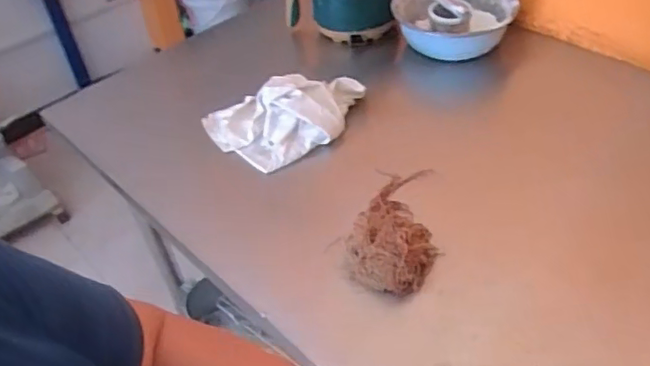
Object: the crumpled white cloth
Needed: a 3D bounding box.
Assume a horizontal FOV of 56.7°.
[{"bbox_3d":[-0.060,-0.130,1.064,0.283,0.074,0.178,-25,45,-19],"label":"crumpled white cloth"}]

